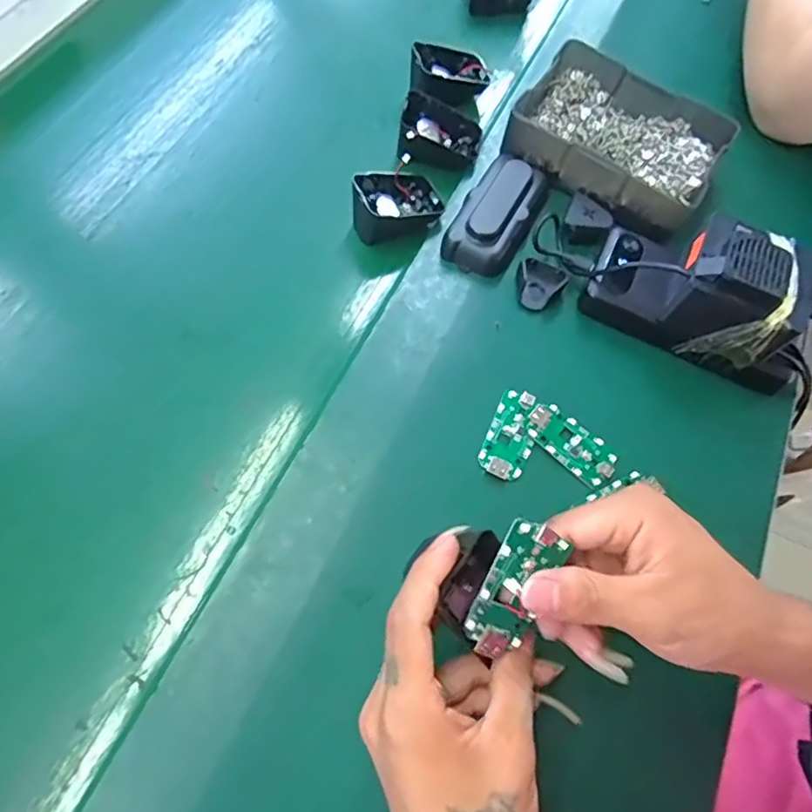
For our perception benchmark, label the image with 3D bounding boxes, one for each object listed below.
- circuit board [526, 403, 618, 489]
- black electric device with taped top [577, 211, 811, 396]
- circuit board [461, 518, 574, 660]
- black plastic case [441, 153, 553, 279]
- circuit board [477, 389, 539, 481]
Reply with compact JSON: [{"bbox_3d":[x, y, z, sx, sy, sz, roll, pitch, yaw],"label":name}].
[{"bbox_3d":[0.110,0.024,0.383,0.063,0.004,0.031,40,69,16],"label":"circuit board"},{"bbox_3d":[0.209,-0.079,0.396,0.152,0.081,0.072,26,66,10],"label":"black electric device with taped top"},{"bbox_3d":[0.050,0.084,0.264,0.030,0.007,0.062,24,96,-12],"label":"circuit board"},{"bbox_3d":[0.074,-0.151,0.445,0.050,0.029,0.107,27,66,11],"label":"black plastic case"},{"bbox_3d":[0.070,0.018,0.383,0.030,0.004,0.062,21,66,8],"label":"circuit board"}]

